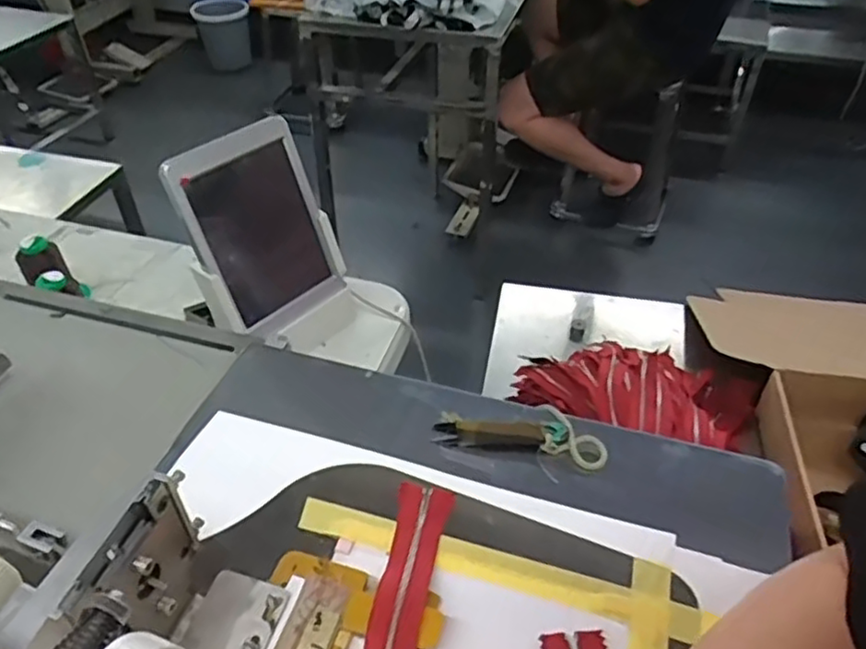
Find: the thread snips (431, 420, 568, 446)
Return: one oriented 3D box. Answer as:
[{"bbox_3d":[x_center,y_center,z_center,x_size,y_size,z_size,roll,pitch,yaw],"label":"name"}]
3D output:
[{"bbox_3d":[0.053,0.087,0.533,0.103,0.010,0.022,2,42,1],"label":"thread snips"}]

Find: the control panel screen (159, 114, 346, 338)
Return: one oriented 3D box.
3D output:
[{"bbox_3d":[-0.184,-0.091,0.720,0.038,0.222,0.172,12,39,38],"label":"control panel screen"}]

